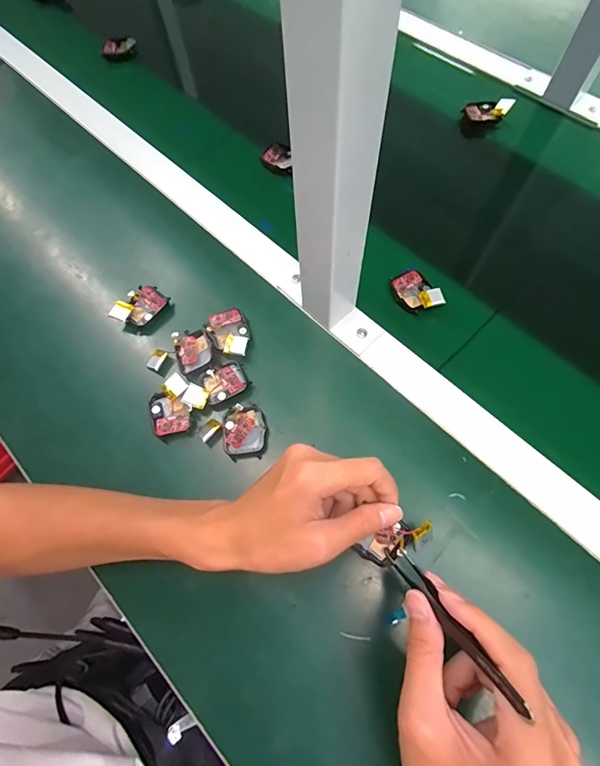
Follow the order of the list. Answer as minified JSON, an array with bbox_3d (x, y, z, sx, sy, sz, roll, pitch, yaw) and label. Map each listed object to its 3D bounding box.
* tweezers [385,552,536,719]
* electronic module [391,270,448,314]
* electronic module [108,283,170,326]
[{"bbox_3d":[0.087,0.139,0.235,0.011,0.010,0.108,-31,32,-11],"label":"tweezers"},{"bbox_3d":[0.118,-0.094,0.404,0.039,0.017,0.051,-24,68,-7],"label":"electronic module"},{"bbox_3d":[-0.166,-0.079,0.408,0.033,0.022,0.053,40,74,17],"label":"electronic module"}]

